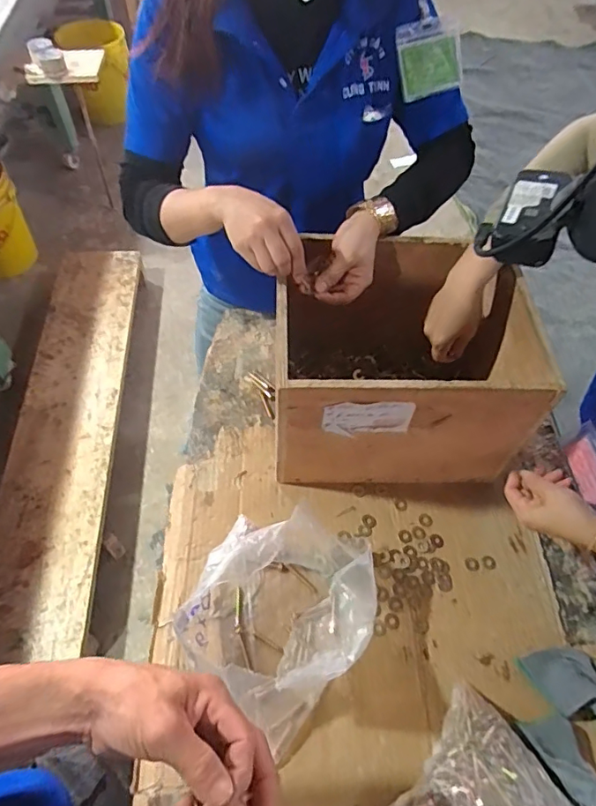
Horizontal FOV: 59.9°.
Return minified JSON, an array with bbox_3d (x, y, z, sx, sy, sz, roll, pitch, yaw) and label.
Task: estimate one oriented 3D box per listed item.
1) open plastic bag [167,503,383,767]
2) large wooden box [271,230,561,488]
[{"bbox_3d":[-0.017,0.240,0.622,0.203,0.094,0.243,21,59,11],"label":"open plastic bag"},{"bbox_3d":[0.132,-0.054,0.734,0.313,0.239,0.260,-1,57,-2],"label":"large wooden box"}]

